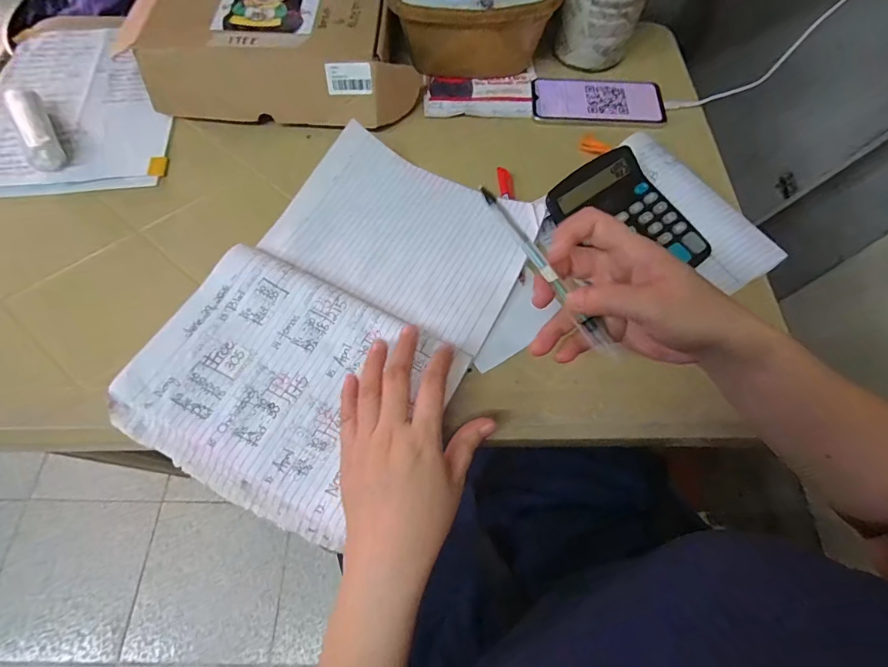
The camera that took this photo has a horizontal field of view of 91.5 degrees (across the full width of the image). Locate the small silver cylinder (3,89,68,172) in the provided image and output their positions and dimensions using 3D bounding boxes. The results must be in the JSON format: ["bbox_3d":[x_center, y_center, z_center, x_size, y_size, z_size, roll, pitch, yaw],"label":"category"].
[{"bbox_3d":[-0.455,-0.228,0.482,0.032,0.025,0.130,-32,72,-14],"label":"small silver cylinder"}]

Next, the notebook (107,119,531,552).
[{"bbox_3d":[-0.090,-0.022,0.405,0.241,0.029,0.360,31,70,10],"label":"notebook"}]

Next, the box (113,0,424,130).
[{"bbox_3d":[-0.185,-0.349,0.516,0.300,0.070,0.200,4,67,0],"label":"box"}]

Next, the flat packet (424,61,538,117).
[{"bbox_3d":[0.047,-0.303,0.546,0.142,0.013,0.085,-3,68,-3],"label":"flat packet"}]

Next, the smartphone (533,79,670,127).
[{"bbox_3d":[0.189,-0.286,0.534,0.156,0.010,0.076,4,67,-1],"label":"smartphone"}]

